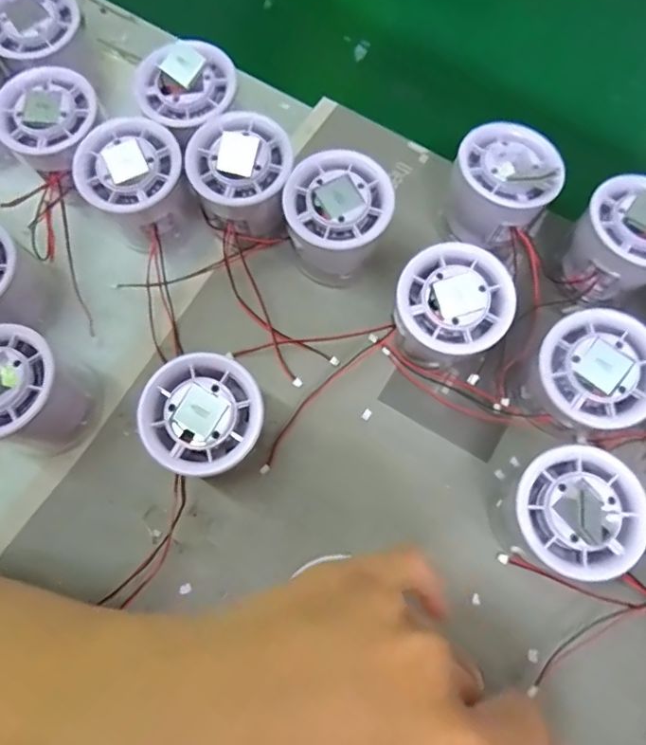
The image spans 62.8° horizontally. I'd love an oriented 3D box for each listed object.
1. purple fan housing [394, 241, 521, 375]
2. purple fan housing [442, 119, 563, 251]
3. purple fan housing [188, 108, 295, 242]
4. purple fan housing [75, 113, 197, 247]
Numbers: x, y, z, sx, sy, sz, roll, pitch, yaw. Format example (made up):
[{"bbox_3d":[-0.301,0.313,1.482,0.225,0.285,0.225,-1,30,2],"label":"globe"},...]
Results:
[{"bbox_3d":[0.066,-0.031,0.288,0.056,0.058,0.054,0,74,-1],"label":"purple fan housing"},{"bbox_3d":[0.100,-0.103,0.308,0.054,0.061,0.055,0,74,-1],"label":"purple fan housing"},{"bbox_3d":[-0.046,-0.108,0.308,0.053,0.057,0.059,-4,74,-2],"label":"purple fan housing"},{"bbox_3d":[-0.105,-0.105,0.309,0.054,0.057,0.059,0,74,-1],"label":"purple fan housing"}]

